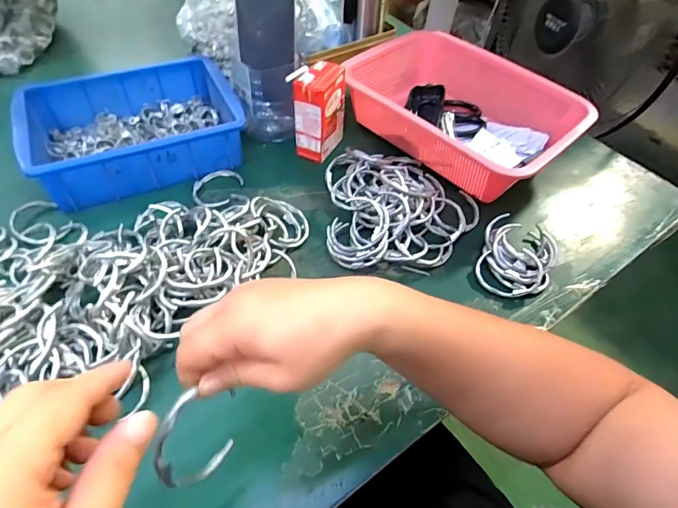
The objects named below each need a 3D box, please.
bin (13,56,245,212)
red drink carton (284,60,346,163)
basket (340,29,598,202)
[{"bbox_3d":[-0.255,-0.161,0.530,0.233,0.069,0.163,-18,55,-18],"label":"bin"},{"bbox_3d":[-0.026,-0.185,0.547,0.043,0.112,0.075,27,54,15],"label":"red drink carton"},{"bbox_3d":[0.168,-0.203,0.584,0.296,0.075,0.217,37,57,22],"label":"basket"}]

